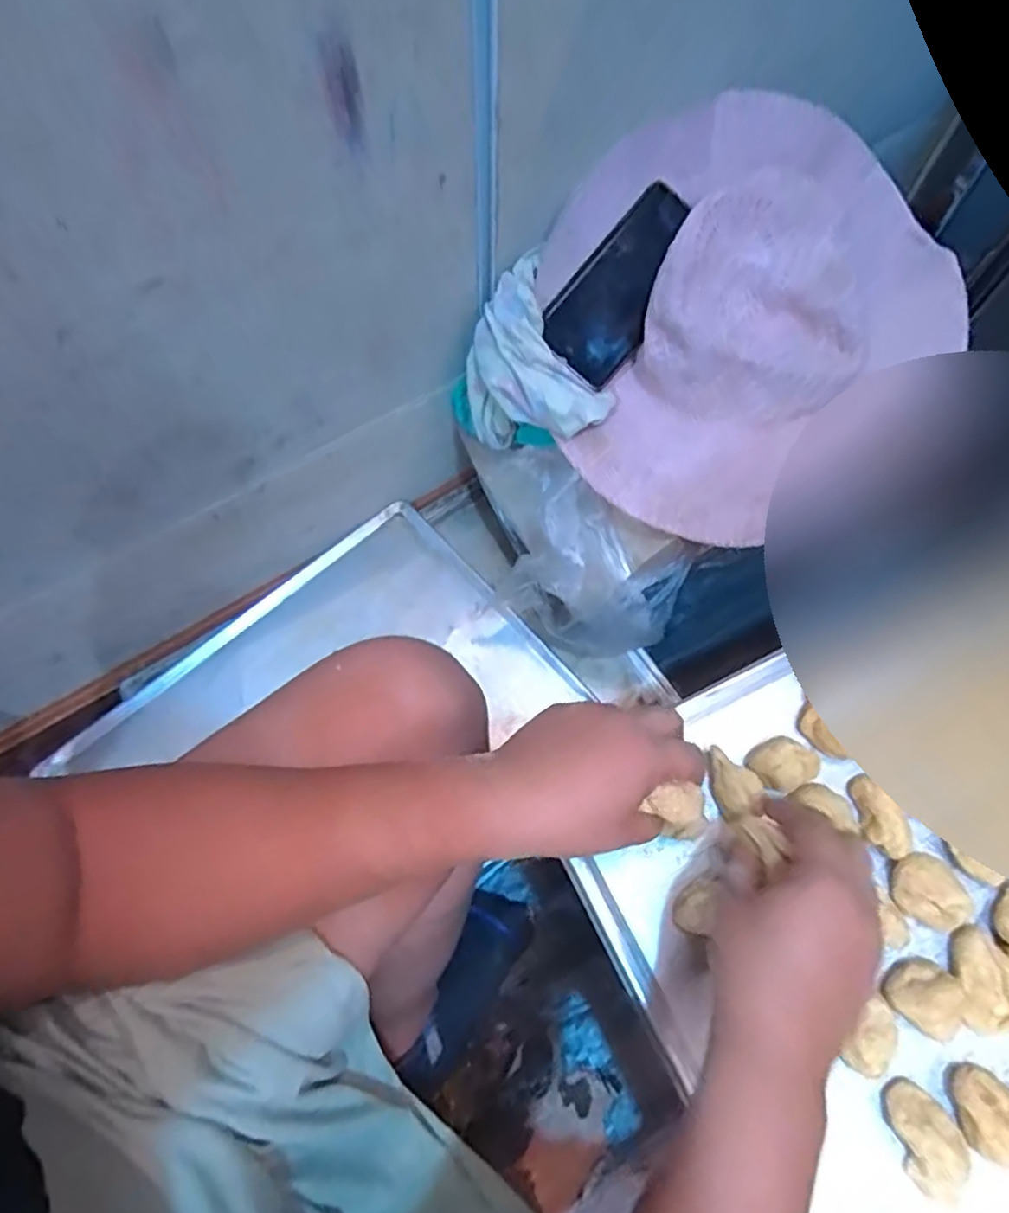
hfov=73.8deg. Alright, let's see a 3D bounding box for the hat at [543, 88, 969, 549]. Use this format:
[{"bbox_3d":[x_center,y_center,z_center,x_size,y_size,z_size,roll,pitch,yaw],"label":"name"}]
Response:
[{"bbox_3d":[0.204,-0.226,0.542,0.325,0.104,0.324,-13,108,4],"label":"hat"}]

